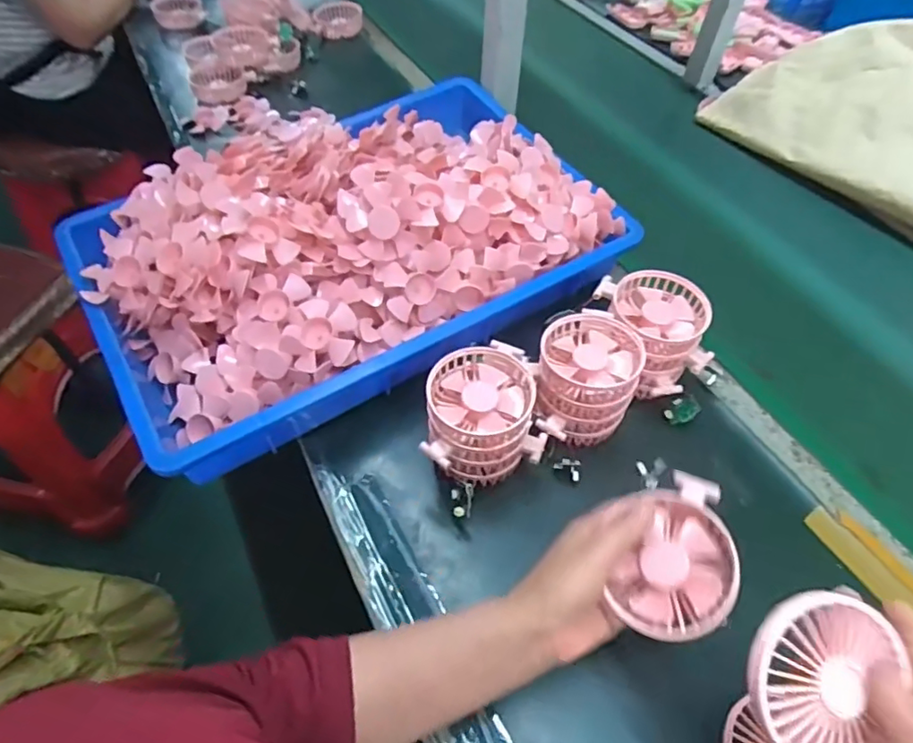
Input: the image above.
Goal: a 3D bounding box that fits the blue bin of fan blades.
[{"bbox_3d":[-0.116,-0.154,0.640,0.547,0.134,0.360,-26,58,-21],"label":"blue bin of fan blades"}]

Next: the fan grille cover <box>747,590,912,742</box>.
[{"bbox_3d":[0.190,0.158,0.294,0.075,0.010,0.083,19,78,-2],"label":"fan grille cover"}]

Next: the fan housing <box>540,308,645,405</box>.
[{"bbox_3d":[0.123,-0.018,0.519,0.087,0.028,0.090,2,52,-2],"label":"fan housing"}]

